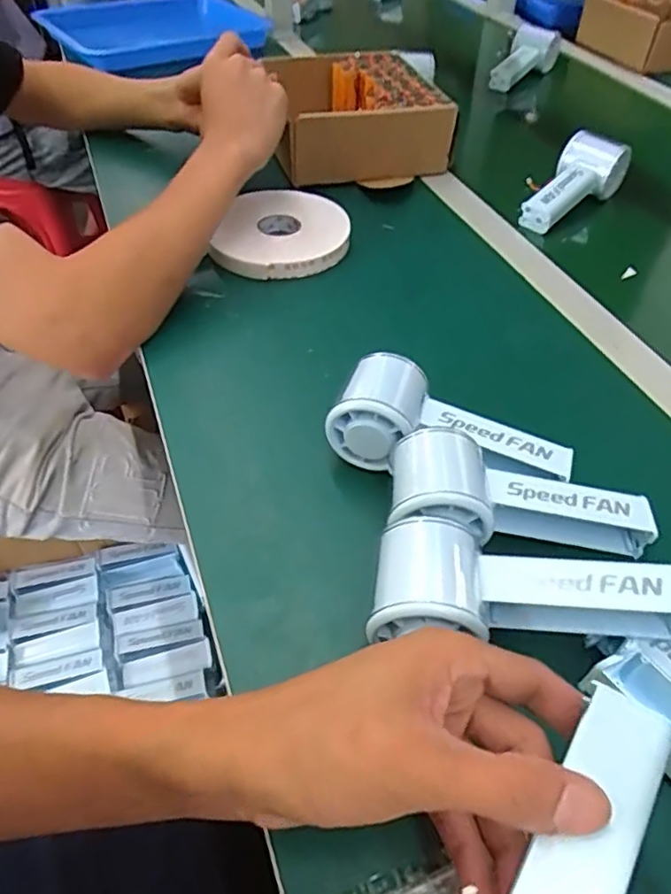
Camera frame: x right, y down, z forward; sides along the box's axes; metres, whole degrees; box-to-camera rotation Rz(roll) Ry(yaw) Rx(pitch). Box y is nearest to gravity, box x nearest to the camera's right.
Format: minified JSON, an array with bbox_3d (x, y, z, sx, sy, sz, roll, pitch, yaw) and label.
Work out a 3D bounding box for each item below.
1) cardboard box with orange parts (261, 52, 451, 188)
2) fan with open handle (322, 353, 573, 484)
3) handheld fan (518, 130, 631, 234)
[{"bbox_3d":[0.016,-0.389,0.719,0.194,0.073,0.201,-10,49,-11],"label":"cardboard box with orange parts"},{"bbox_3d":[0.075,-0.011,0.394,0.146,0.058,0.062,16,50,12],"label":"fan with open handle"},{"bbox_3d":[0.259,-0.282,0.653,0.063,0.049,0.157,28,53,22],"label":"handheld fan"}]

